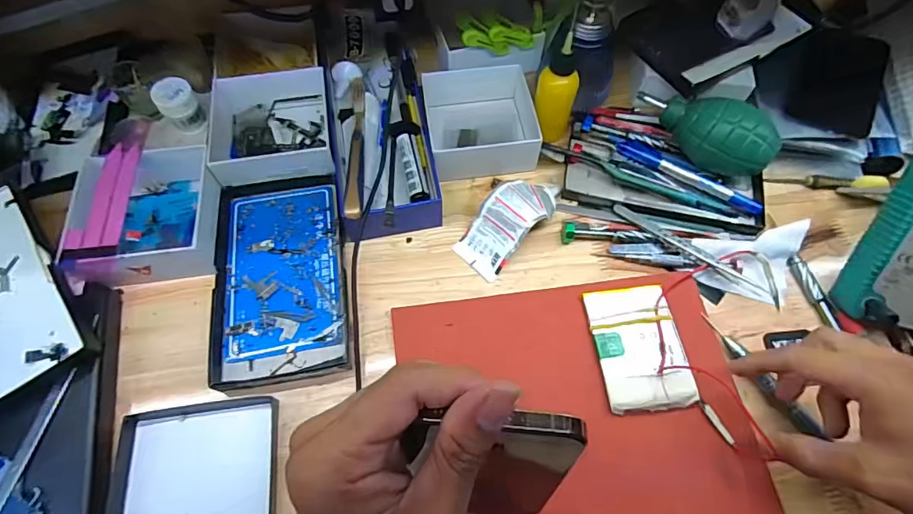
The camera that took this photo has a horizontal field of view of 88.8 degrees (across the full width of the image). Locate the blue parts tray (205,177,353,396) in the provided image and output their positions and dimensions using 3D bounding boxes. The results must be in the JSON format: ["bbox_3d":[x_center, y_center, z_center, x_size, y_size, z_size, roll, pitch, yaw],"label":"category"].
[{"bbox_3d":[-0.144,0.006,0.379,0.101,0.014,0.187,-11,67,-5],"label":"blue parts tray"}]

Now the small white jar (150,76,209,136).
[{"bbox_3d":[-0.256,-0.139,0.437,0.033,0.046,0.034,0,66,0],"label":"small white jar"}]

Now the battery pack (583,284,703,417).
[{"bbox_3d":[0.137,0.066,0.350,0.063,0.011,0.092,-6,66,-3],"label":"battery pack"}]

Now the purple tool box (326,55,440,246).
[{"bbox_3d":[-0.069,-0.123,0.419,0.084,0.043,0.228,-10,67,-5],"label":"purple tool box"}]

